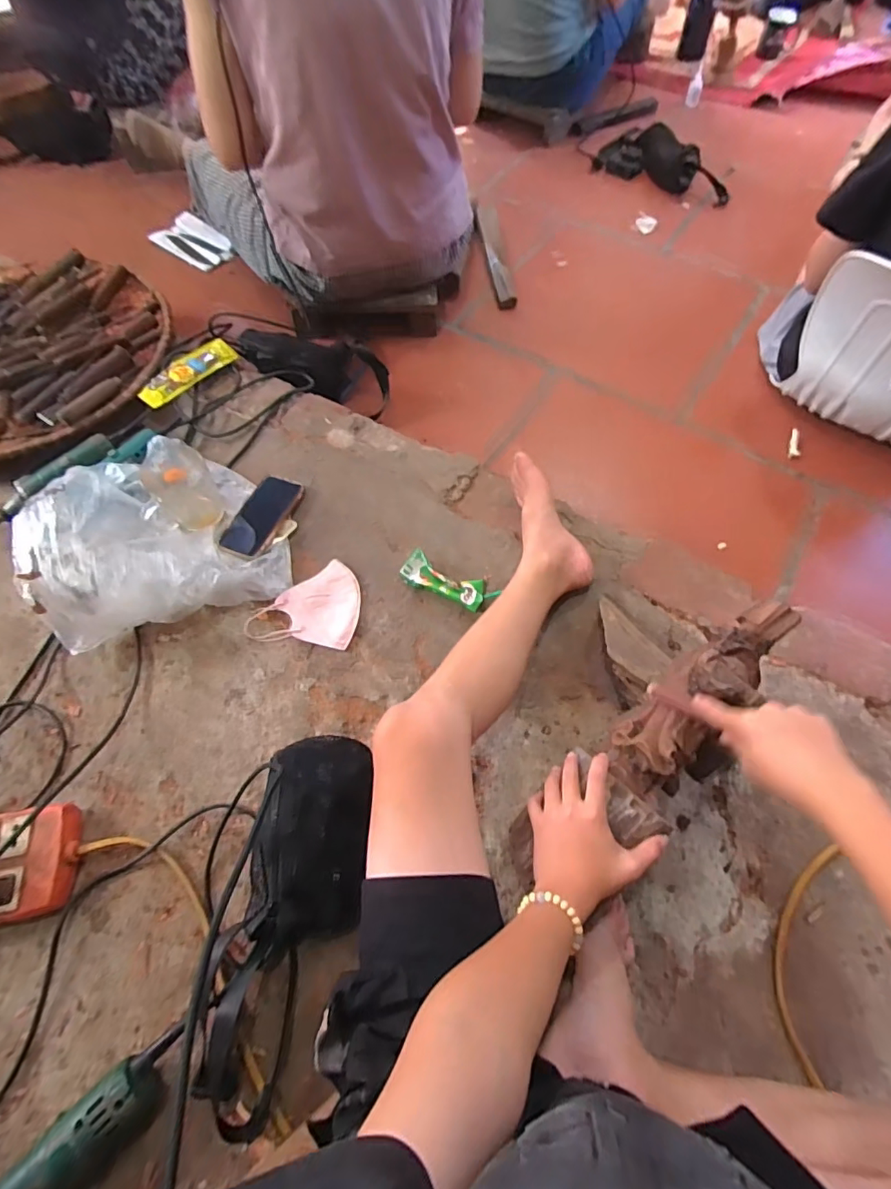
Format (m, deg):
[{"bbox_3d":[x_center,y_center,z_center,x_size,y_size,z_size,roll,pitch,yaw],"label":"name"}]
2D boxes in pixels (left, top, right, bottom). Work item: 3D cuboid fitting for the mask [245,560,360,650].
[{"bbox_3d":[-0.193,0.010,0.716,0.145,0.007,0.124,6,62,2],"label":"mask"}]

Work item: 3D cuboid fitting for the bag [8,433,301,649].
[{"bbox_3d":[-0.398,-0.105,0.709,0.300,0.135,0.261,-17,60,-11],"label":"bag"}]

